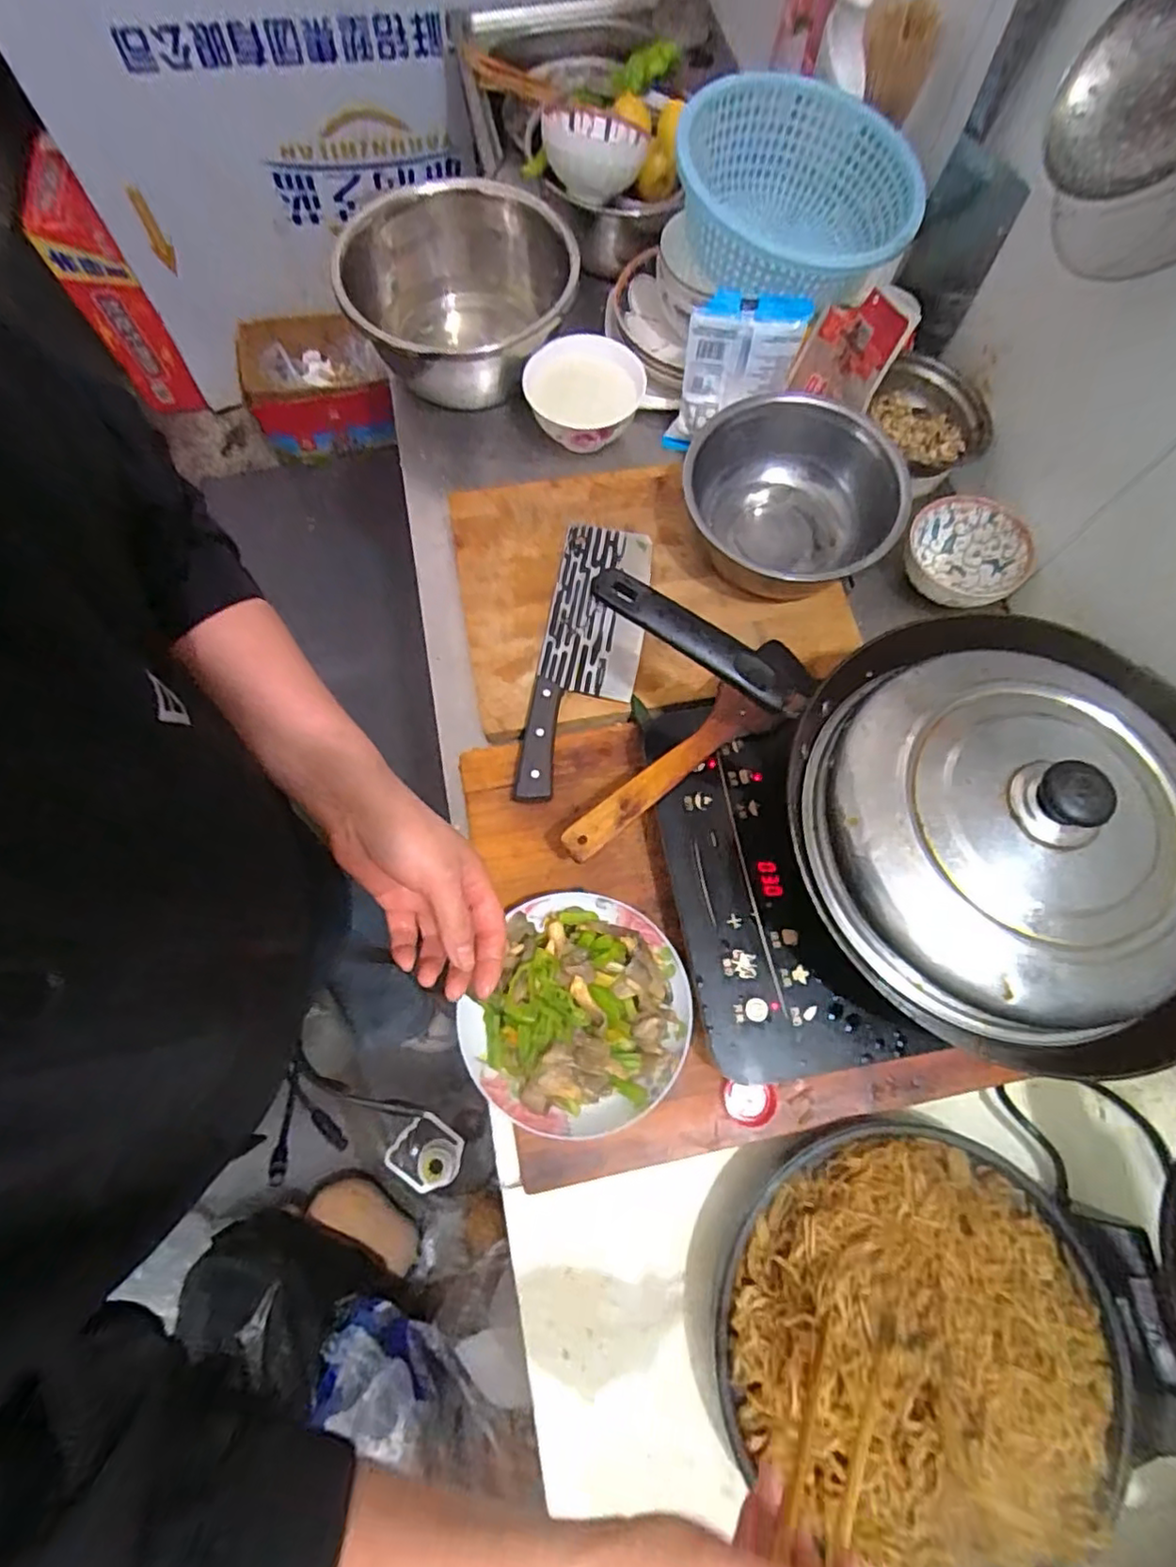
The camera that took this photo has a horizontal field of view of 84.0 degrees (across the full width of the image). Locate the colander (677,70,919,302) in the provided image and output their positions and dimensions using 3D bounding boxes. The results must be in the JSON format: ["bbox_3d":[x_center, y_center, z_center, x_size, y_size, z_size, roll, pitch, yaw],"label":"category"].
[{"bbox_3d":[0.204,-0.553,0.633,0.229,0.103,0.216,10,72,2],"label":"colander"}]

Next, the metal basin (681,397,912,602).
[{"bbox_3d":[0.198,-0.267,0.637,0.195,0.084,0.194,0,72,-1],"label":"metal basin"}]

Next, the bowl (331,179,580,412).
[{"bbox_3d":[-0.135,-0.530,0.723,0.243,0.134,0.243,0,72,-1],"label":"bowl"}]

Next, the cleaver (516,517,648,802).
[{"bbox_3d":[0.001,-0.123,0.623,0.092,0.023,0.298,9,72,2],"label":"cleaver"}]

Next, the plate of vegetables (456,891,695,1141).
[{"bbox_3d":[-0.005,0.178,0.509,0.161,0.053,0.171,0,72,-1],"label":"plate of vegetables"}]

